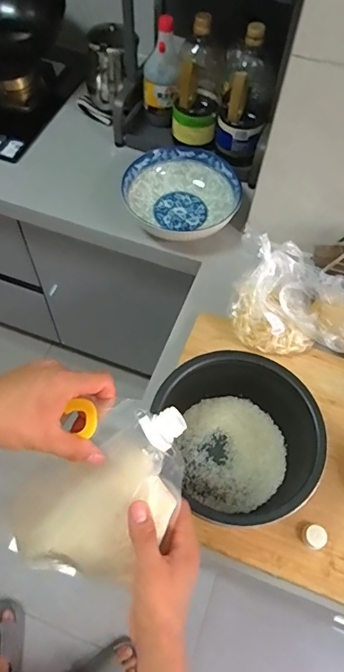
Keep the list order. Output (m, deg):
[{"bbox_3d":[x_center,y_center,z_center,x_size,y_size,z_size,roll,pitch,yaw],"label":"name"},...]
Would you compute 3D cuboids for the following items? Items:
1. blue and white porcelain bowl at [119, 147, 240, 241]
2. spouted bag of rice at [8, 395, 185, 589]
[{"bbox_3d":[0.023,-0.292,0.947,0.229,0.074,0.202,9,61,3],"label":"blue and white porcelain bowl"},{"bbox_3d":[-0.065,0.168,0.464,0.235,0.048,0.107,-47,67,17],"label":"spouted bag of rice"}]

